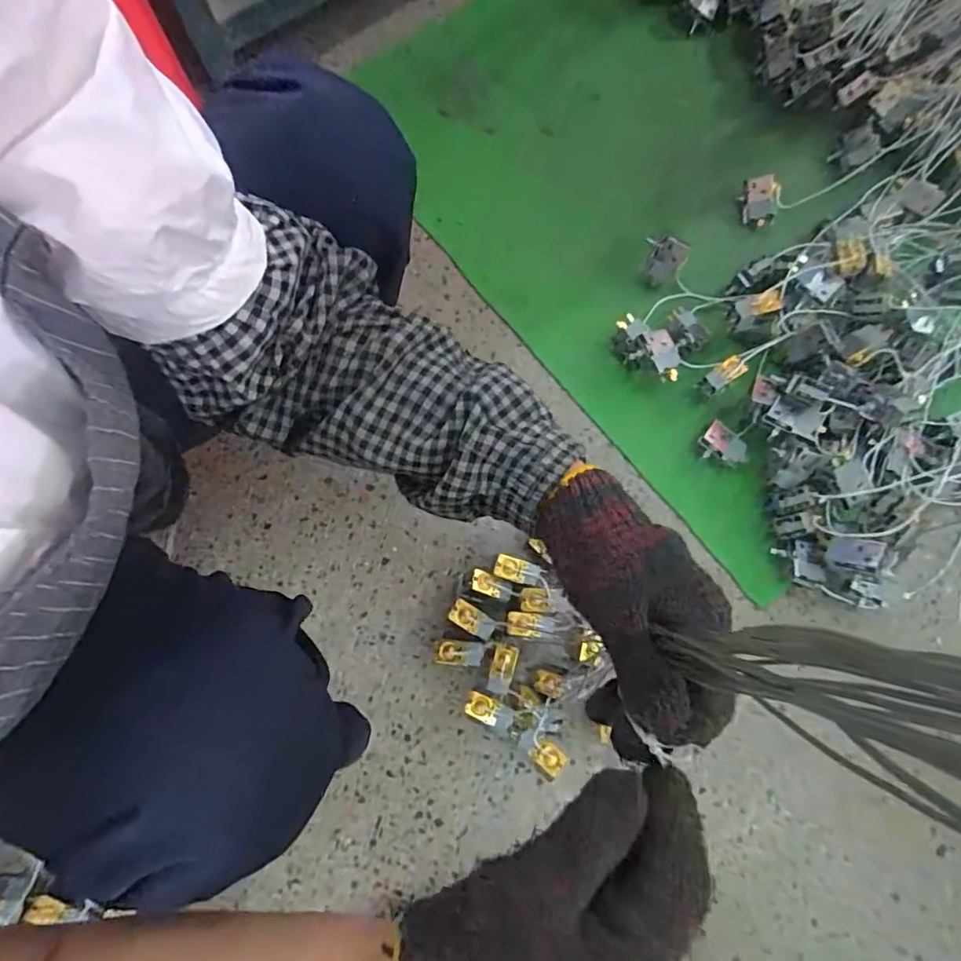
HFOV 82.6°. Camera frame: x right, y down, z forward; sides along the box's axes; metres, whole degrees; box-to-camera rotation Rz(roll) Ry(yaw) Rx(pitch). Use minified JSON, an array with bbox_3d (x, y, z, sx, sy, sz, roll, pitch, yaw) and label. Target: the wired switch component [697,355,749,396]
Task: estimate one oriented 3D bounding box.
[{"bbox_3d":[0.279,-0.122,0.634,0.053,0.019,0.024,-38,80,13],"label":"wired switch component"}]

